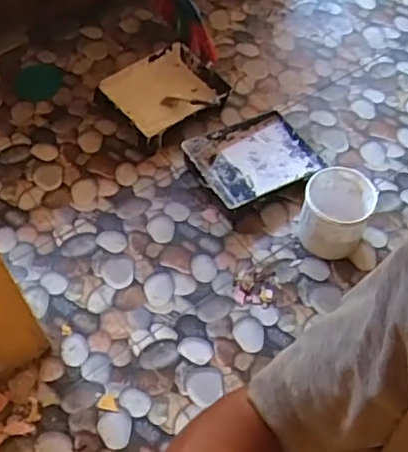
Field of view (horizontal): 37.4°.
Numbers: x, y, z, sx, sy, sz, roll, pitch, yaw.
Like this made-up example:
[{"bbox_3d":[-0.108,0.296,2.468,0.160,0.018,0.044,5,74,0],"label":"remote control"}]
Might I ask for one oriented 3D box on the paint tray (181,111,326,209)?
[{"bbox_3d":[0.151,-0.212,1.843,0.370,0.064,0.283,-25,61,-17],"label":"paint tray"}]

